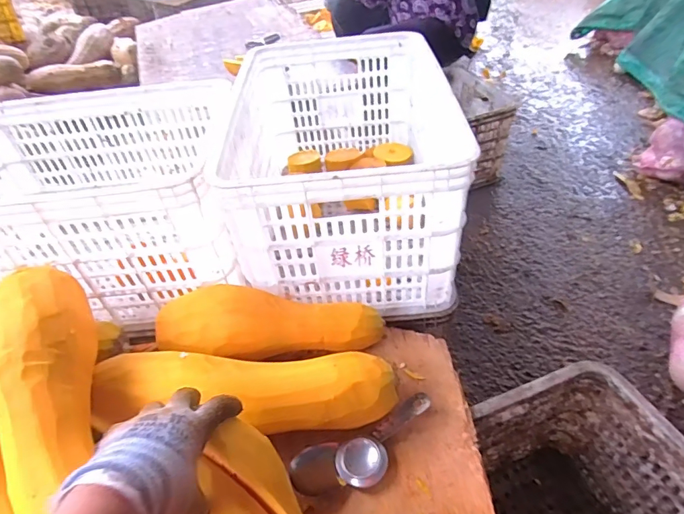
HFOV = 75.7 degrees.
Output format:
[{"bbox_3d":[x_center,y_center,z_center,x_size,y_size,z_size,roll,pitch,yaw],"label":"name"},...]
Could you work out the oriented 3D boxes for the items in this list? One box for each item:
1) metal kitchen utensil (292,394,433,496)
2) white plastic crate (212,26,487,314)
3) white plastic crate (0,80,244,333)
[{"bbox_3d":[0.033,0.247,0.562,0.199,0.042,0.070,-20,46,-14],"label":"metal kitchen utensil"},{"bbox_3d":[0.012,-0.187,0.818,0.370,0.261,0.522,-3,45,3],"label":"white plastic crate"},{"bbox_3d":[-0.443,-0.101,0.778,0.497,0.239,0.372,-9,45,-3],"label":"white plastic crate"}]

